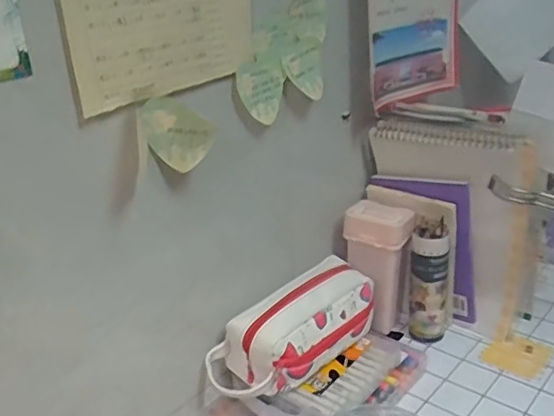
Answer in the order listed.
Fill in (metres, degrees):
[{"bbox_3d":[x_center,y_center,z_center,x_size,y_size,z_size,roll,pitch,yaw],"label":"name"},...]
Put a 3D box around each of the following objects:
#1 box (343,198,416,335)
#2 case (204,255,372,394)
[{"bbox_3d":[0.141,0.083,0.811,0.085,0.169,0.067,10,26,29],"label":"box"},{"bbox_3d":[0.023,0.136,0.670,0.216,0.098,0.092,-29,34,-25],"label":"case"}]

